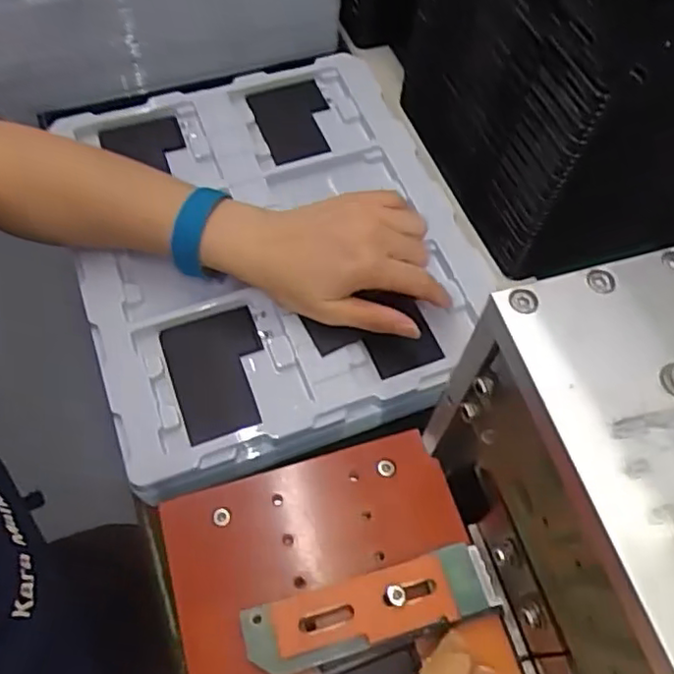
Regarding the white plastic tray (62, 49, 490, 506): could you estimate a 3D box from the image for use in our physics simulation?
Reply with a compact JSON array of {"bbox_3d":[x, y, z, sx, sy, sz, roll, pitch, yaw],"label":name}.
[{"bbox_3d":[-0.055,-0.074,0.490,0.268,0.033,0.334,-16,64,-11],"label":"white plastic tray"}]

